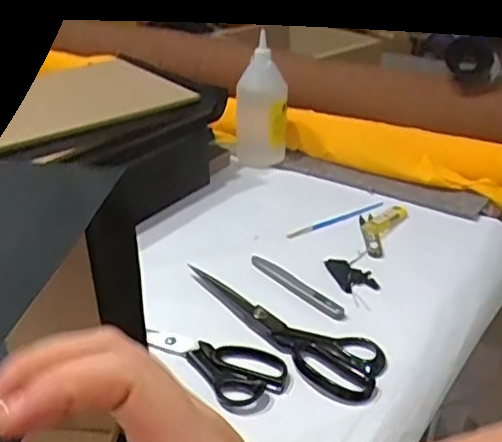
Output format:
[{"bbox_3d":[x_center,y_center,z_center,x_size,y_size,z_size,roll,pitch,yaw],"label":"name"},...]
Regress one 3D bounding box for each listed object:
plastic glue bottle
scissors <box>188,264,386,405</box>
[{"bbox_3d":[0.015,-0.177,0.951,0.064,0.190,0.070,-10,32,-14],"label":"plastic glue bottle"},{"bbox_3d":[0.036,0.101,0.632,0.080,0.020,0.241,-23,37,-31],"label":"scissors"}]

